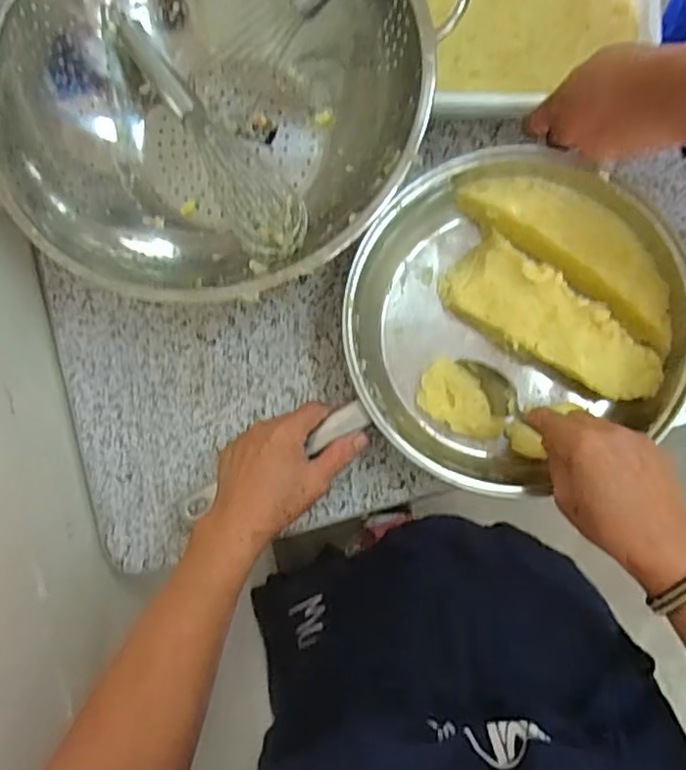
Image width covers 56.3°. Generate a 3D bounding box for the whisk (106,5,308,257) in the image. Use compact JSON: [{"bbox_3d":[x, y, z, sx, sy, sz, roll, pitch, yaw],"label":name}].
[{"bbox_3d":[-0.117,-0.224,0.553,0.056,0.060,0.276,-33,82,0],"label":"whisk"}]

